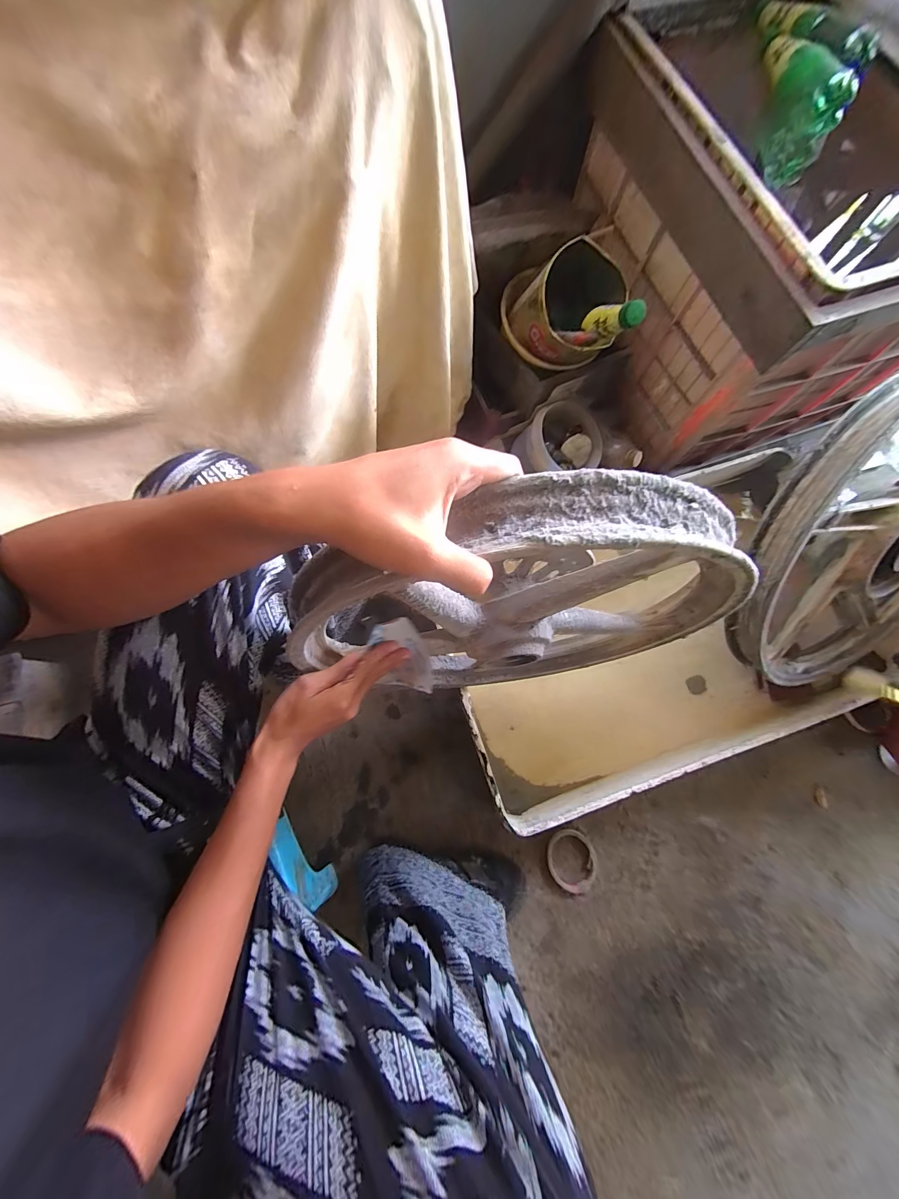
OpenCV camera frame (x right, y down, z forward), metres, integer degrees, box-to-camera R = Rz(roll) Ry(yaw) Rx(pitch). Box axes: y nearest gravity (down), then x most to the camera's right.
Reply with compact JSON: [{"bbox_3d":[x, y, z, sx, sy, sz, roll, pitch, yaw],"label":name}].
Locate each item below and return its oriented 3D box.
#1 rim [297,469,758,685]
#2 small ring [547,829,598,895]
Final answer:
[{"bbox_3d":[0.064,0.027,0.423,0.420,0.430,0.112,-7,77,-1],"label":"rim"},{"bbox_3d":[0.210,0.446,0.649,0.084,0.014,0.089,0,74,-1],"label":"small ring"}]

